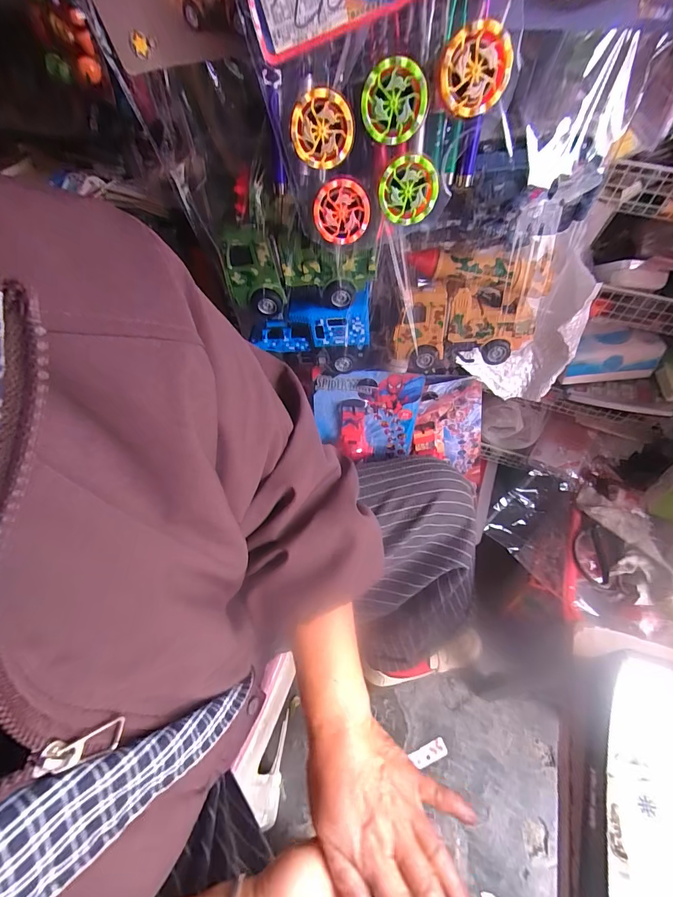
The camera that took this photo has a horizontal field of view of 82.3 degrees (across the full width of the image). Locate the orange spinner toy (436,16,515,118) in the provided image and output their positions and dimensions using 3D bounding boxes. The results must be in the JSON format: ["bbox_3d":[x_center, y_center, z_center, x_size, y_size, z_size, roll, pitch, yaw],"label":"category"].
[{"bbox_3d":[0.084,-0.229,0.234,0.041,0.039,0.015,8,55,8],"label":"orange spinner toy"}]

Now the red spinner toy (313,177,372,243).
[{"bbox_3d":[0.004,-0.176,0.289,0.041,0.041,0.008,2,54,4],"label":"red spinner toy"}]

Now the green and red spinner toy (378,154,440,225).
[{"bbox_3d":[0.051,-0.183,0.275,0.040,0.039,0.010,0,54,3],"label":"green and red spinner toy"}]

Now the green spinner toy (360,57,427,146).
[{"bbox_3d":[0.036,-0.219,0.244,0.040,0.040,0.010,3,55,5],"label":"green spinner toy"}]

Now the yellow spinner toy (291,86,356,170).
[{"bbox_3d":[-0.010,-0.214,0.259,0.040,0.041,0.012,5,55,7],"label":"yellow spinner toy"}]

